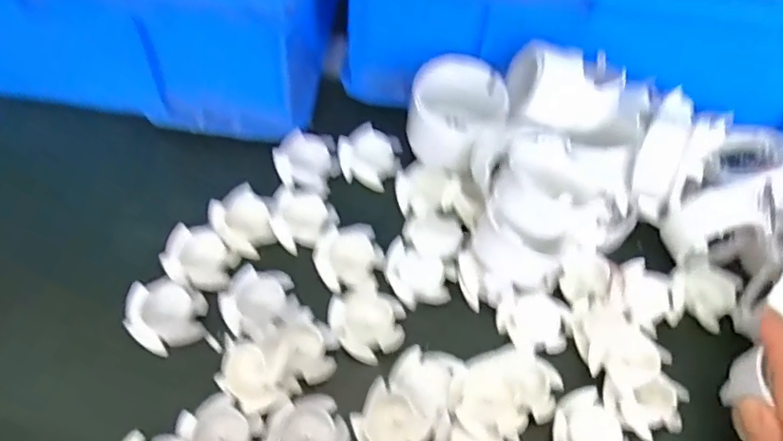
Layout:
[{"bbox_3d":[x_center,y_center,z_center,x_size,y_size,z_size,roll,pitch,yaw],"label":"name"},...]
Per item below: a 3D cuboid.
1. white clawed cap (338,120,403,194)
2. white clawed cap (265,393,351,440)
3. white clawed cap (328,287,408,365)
[{"bbox_3d":[-0.015,-0.044,0.414,0.041,0.017,0.039,2,57,-3],"label":"white clawed cap"},{"bbox_3d":[-0.042,0.110,0.302,0.040,0.010,0.040,2,57,-3],"label":"white clawed cap"},{"bbox_3d":[-0.013,0.058,0.341,0.039,0.010,0.042,2,57,-3],"label":"white clawed cap"}]

